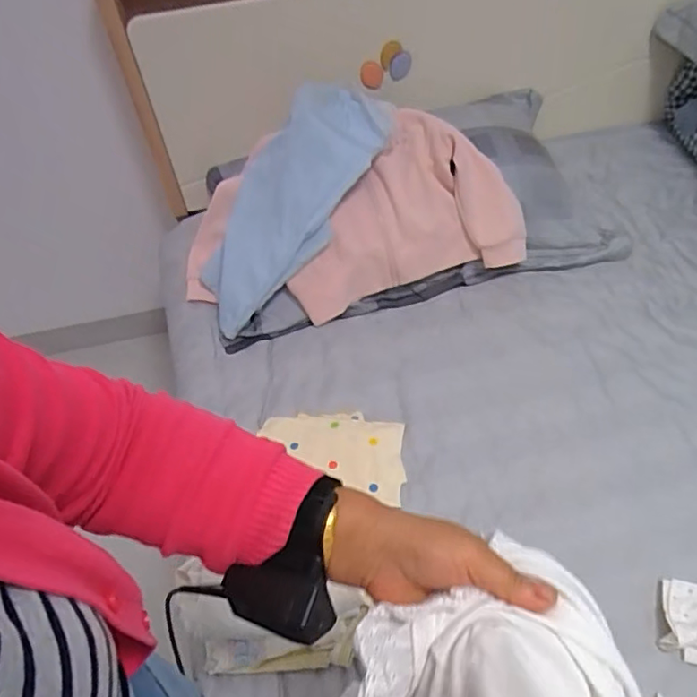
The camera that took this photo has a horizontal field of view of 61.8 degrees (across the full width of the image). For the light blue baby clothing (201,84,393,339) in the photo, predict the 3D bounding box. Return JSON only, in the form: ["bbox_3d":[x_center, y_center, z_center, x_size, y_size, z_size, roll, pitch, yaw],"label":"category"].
[{"bbox_3d":[-0.104,-0.249,1.005,0.200,0.097,0.454,42,103,32],"label":"light blue baby clothing"}]

